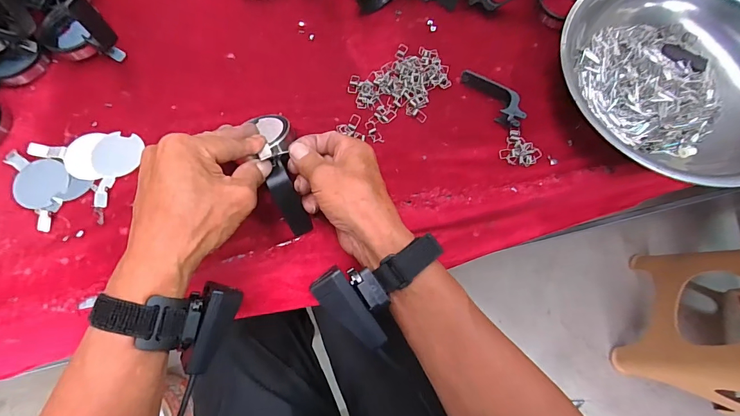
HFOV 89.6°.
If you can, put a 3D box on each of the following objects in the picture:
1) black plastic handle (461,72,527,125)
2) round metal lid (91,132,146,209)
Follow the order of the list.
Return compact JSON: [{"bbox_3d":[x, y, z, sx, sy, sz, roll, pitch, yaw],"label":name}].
[{"bbox_3d":[0.142,-0.129,0.422,0.026,0.021,0.086,-34,78,-11],"label":"black plastic handle"},{"bbox_3d":[-0.280,-0.044,0.400,0.048,0.004,0.085,16,75,3],"label":"round metal lid"}]

